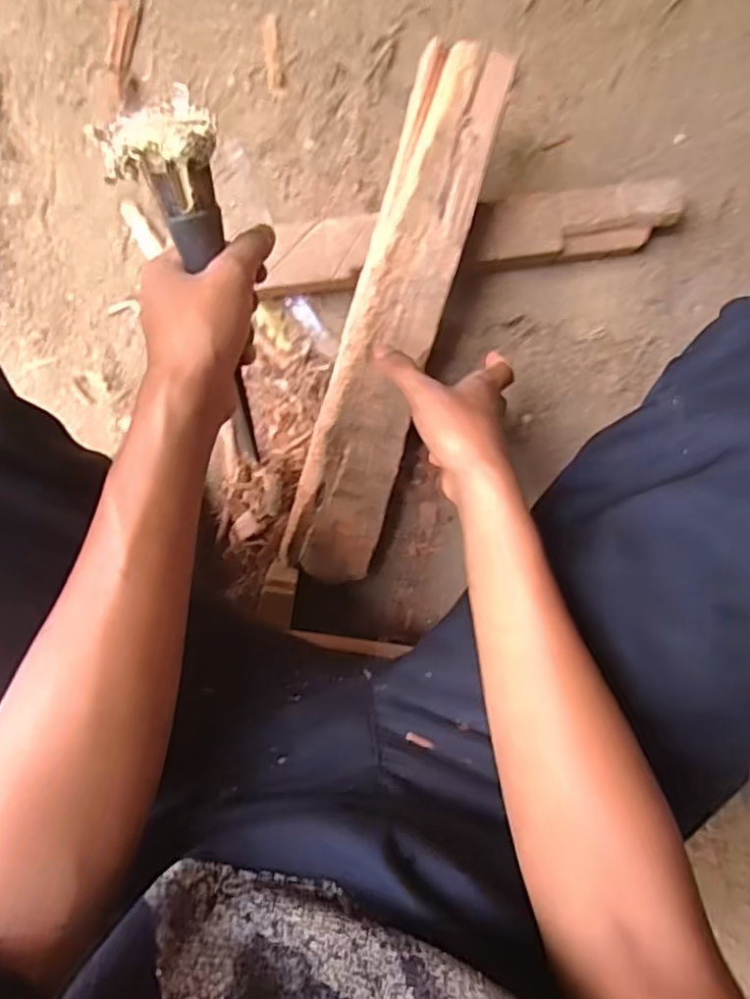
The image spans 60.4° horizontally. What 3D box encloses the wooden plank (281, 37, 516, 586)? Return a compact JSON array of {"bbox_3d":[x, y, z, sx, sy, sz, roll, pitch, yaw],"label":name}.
[{"bbox_3d":[0.013,-0.133,0.518,0.072,0.025,0.414,16,102,-4],"label":"wooden plank"}]

